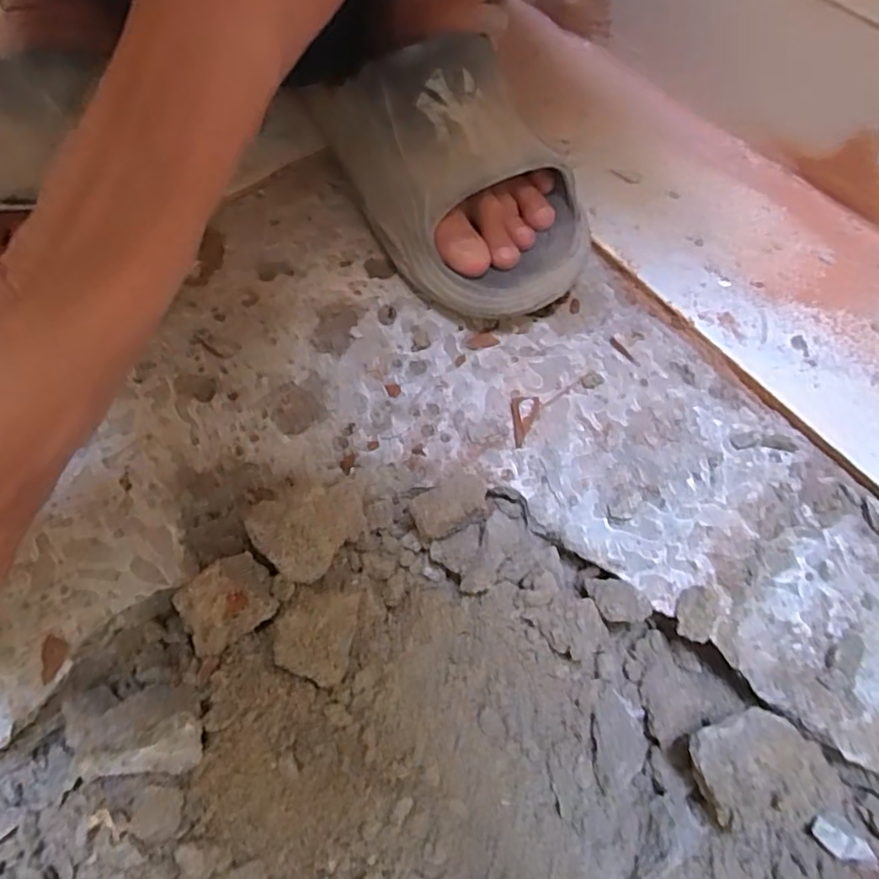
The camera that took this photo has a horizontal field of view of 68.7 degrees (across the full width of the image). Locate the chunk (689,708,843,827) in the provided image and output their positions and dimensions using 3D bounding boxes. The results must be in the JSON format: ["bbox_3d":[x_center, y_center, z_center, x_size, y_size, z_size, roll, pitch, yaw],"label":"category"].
[{"bbox_3d":[0.139,0.141,0.277,0.062,0.023,0.044,-3,64,-4],"label":"chunk"}]

